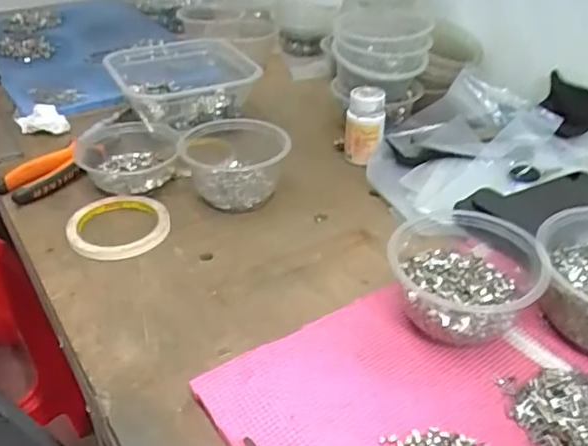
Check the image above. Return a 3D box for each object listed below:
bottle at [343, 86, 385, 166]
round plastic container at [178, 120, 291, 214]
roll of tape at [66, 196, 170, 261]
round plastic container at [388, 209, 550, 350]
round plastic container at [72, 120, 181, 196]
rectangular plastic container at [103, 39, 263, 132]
[{"bbox_3d":[0.083,-0.114,0.678,0.046,0.084,0.042,4,37,8],"label":"bottle"},{"bbox_3d":[-0.065,-0.070,0.638,0.116,0.058,0.119,-6,37,-5],"label":"round plastic container"},{"bbox_3d":[-0.175,0.001,0.578,0.096,0.014,0.094,-1,37,1],"label":"roll of tape"},{"bbox_3d":[0.133,0.042,0.453,0.103,0.069,0.098,-1,37,1],"label":"round plastic container"},{"bbox_3d":[-0.192,-0.075,0.659,0.113,0.041,0.118,-1,37,1],"label":"round plastic container"},{"bbox_3d":[-0.152,-0.191,0.776,0.175,0.066,0.191,-15,38,-16],"label":"rectangular plastic container"}]

